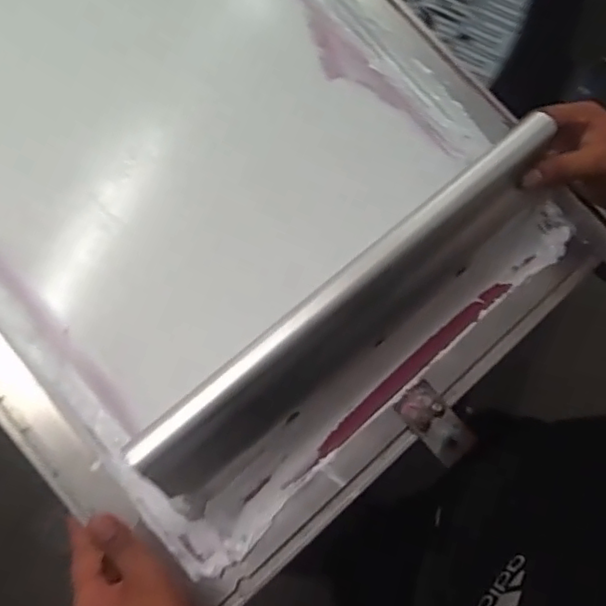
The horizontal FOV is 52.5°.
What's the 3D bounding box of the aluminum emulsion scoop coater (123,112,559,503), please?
[{"bbox_3d":[0.043,0.002,0.472,0.384,0.084,0.046,-40,75,-14],"label":"aluminum emulsion scoop coater"}]

